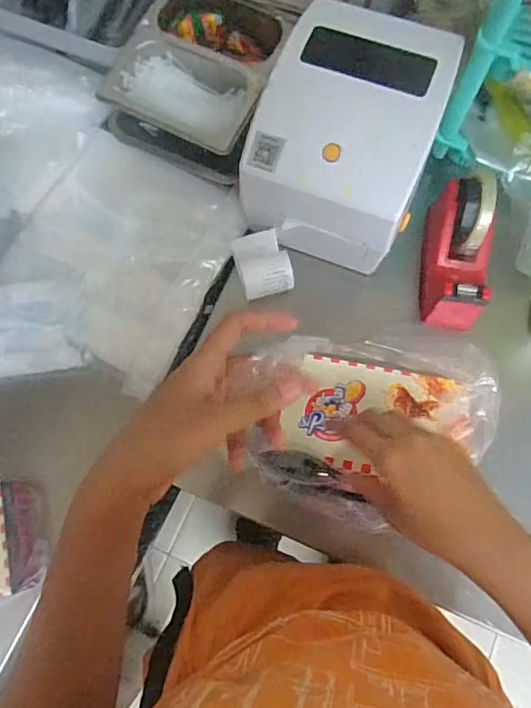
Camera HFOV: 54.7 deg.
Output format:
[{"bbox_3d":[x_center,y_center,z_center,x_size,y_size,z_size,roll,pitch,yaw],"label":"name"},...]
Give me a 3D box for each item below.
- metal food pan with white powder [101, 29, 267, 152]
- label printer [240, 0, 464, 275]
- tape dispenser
[{"bbox_3d":[-0.095,-0.302,0.601,0.178,0.048,0.112,25,76,8],"label":"metal food pan with white powder"},{"bbox_3d":[0.087,-0.233,0.565,0.176,0.145,0.223,19,76,6],"label":"label printer"},{"bbox_3d":[0.214,-0.117,0.572,0.064,0.094,0.156,3,75,2],"label":"tape dispenser"}]

